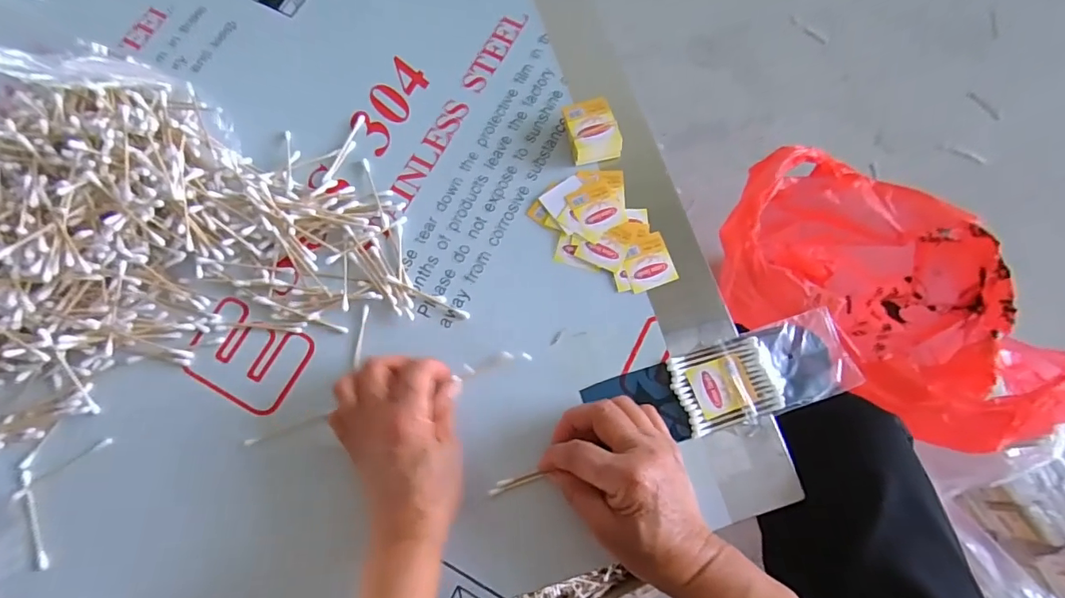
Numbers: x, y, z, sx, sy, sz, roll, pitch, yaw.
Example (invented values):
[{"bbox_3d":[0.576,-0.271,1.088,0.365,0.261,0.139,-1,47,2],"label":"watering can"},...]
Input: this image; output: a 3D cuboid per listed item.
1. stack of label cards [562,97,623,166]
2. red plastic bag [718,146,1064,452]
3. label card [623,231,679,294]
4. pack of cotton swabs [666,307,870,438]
[{"bbox_3d":[0.051,-0.145,0.430,0.041,0.024,0.052,-14,75,-4],"label":"stack of label cards"},{"bbox_3d":[0.447,0.008,0.703,0.284,0.316,0.430,-42,79,-10],"label":"red plastic bag"},{"bbox_3d":[0.095,-0.031,0.408,0.039,0.004,0.043,-19,79,0],"label":"label card"},{"bbox_3d":[0.180,0.057,0.383,0.138,0.012,0.065,-18,76,-5],"label":"pack of cotton swabs"}]

